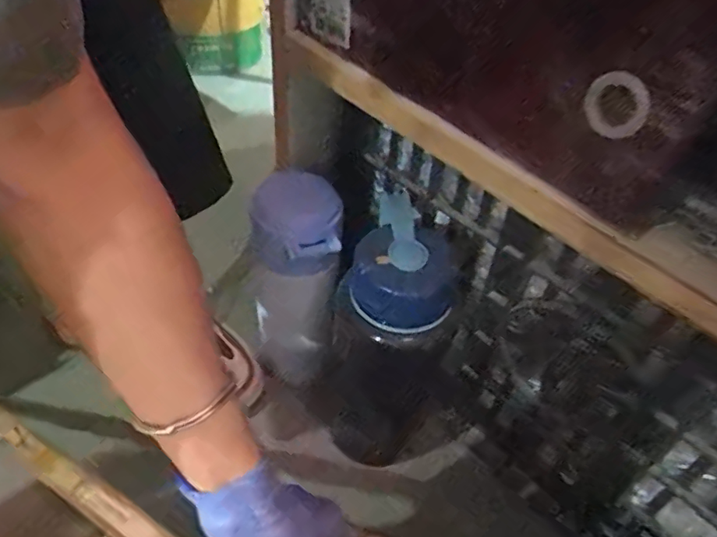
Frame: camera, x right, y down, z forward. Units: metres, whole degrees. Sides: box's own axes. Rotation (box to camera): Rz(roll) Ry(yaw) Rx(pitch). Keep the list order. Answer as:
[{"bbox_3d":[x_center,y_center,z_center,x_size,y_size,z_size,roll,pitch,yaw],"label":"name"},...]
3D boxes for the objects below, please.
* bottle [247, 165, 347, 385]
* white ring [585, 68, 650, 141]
[{"bbox_3d":[-0.052,0.017,0.465,0.070,0.184,0.081,1,45,-4],"label":"bottle"},{"bbox_3d":[0.106,-0.067,0.227,0.007,0.027,0.025,-29,55,-29],"label":"white ring"}]

